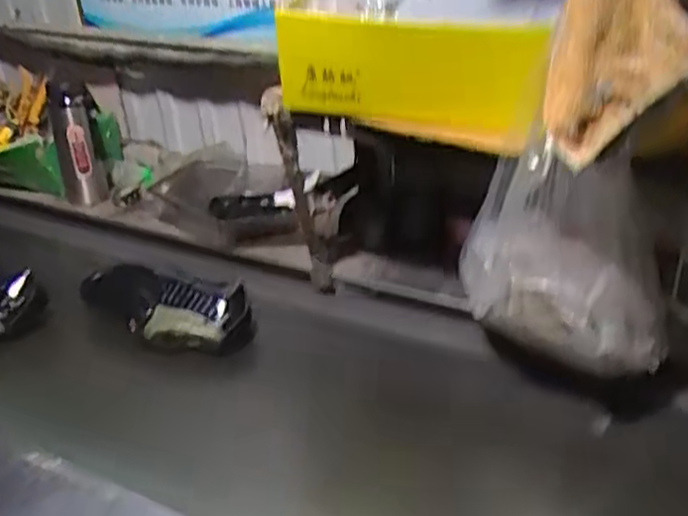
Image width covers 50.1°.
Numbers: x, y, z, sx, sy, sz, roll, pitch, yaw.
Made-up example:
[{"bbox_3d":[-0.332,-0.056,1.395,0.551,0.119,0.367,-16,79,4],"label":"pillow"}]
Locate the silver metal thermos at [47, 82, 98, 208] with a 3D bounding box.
[{"bbox_3d":[-0.473,-0.186,1.312,0.076,0.238,0.090,-14,30,-18],"label":"silver metal thermos"}]

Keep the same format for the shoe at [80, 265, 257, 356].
[{"bbox_3d":[-0.254,0.064,1.006,0.289,0.087,0.091,12,32,27],"label":"shoe"}]

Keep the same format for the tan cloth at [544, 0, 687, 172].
[{"bbox_3d":[0.245,-0.196,0.645,0.125,0.200,0.099,4,30,16],"label":"tan cloth"}]

